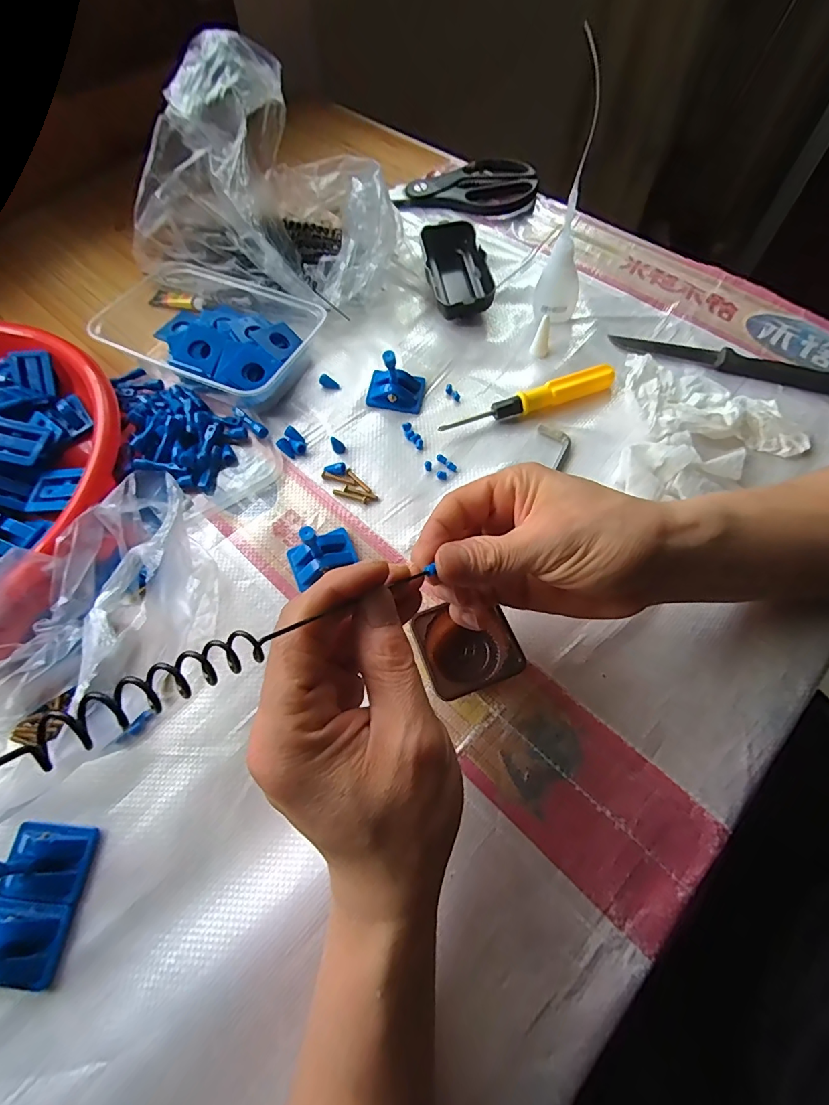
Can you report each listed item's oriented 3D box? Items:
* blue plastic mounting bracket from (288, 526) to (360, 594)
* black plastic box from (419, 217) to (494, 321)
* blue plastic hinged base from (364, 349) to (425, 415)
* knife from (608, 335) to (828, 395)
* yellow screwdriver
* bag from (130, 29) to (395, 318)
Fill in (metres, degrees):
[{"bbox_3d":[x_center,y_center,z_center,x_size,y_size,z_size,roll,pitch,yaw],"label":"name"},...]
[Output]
[{"bbox_3d":[-0.064,0.000,0.312,0.044,0.024,0.032,-24,66,-8],"label":"blue plastic mounting bracket"},{"bbox_3d":[0.039,-0.251,0.420,0.051,0.028,0.107,-8,65,-1],"label":"black plastic box"},{"bbox_3d":[-0.016,-0.139,0.363,0.044,0.043,0.032,10,66,8],"label":"blue plastic hinged base"},{"bbox_3d":[0.249,-0.153,0.369,0.174,0.008,0.020,18,67,11],"label":"knife"},{"bbox_3d":[0.089,-0.118,0.361,0.139,0.019,0.015,-18,65,-5],"label":"yellow screwdriver"},{"bbox_3d":[-0.122,-0.300,0.389,0.214,0.143,0.174,35,71,18],"label":"bag"}]

